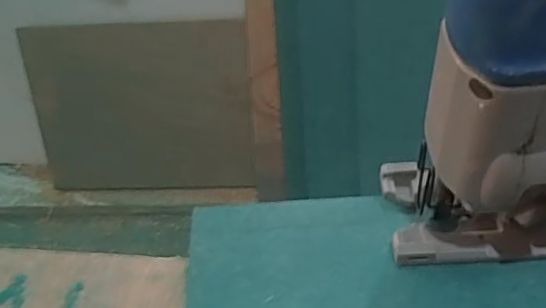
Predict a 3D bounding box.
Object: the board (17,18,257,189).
[{"bbox_3d":[-0.282,-0.094,1.253,0.460,0.377,0.019,-2,23,0],"label":"board"}]

